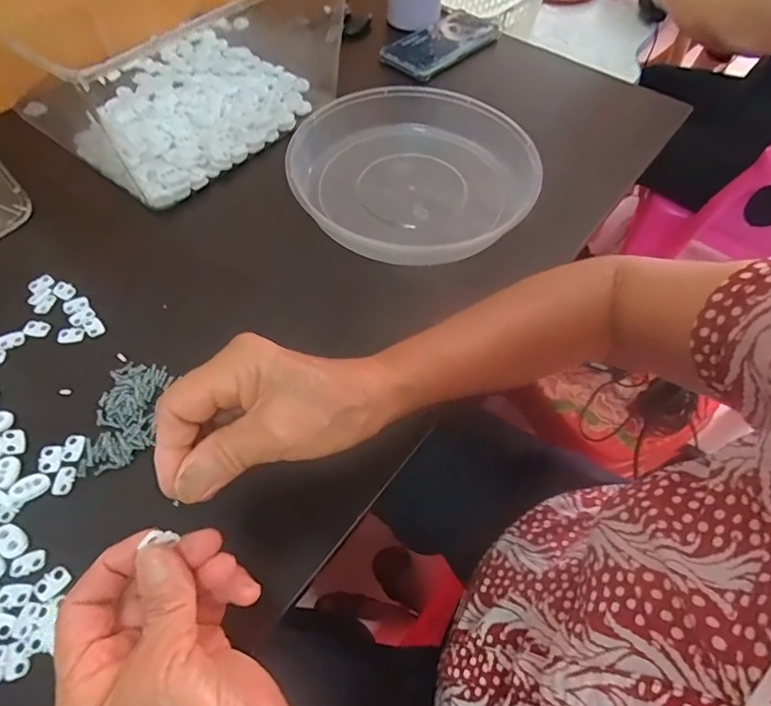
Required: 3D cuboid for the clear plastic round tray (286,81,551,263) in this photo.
[{"bbox_3d":[0.028,-0.174,0.476,0.222,0.036,0.223,1,57,-2],"label":"clear plastic round tray"}]

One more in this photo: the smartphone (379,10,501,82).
[{"bbox_3d":[0.070,-0.401,0.639,0.090,0.015,0.159,39,64,21],"label":"smartphone"}]

